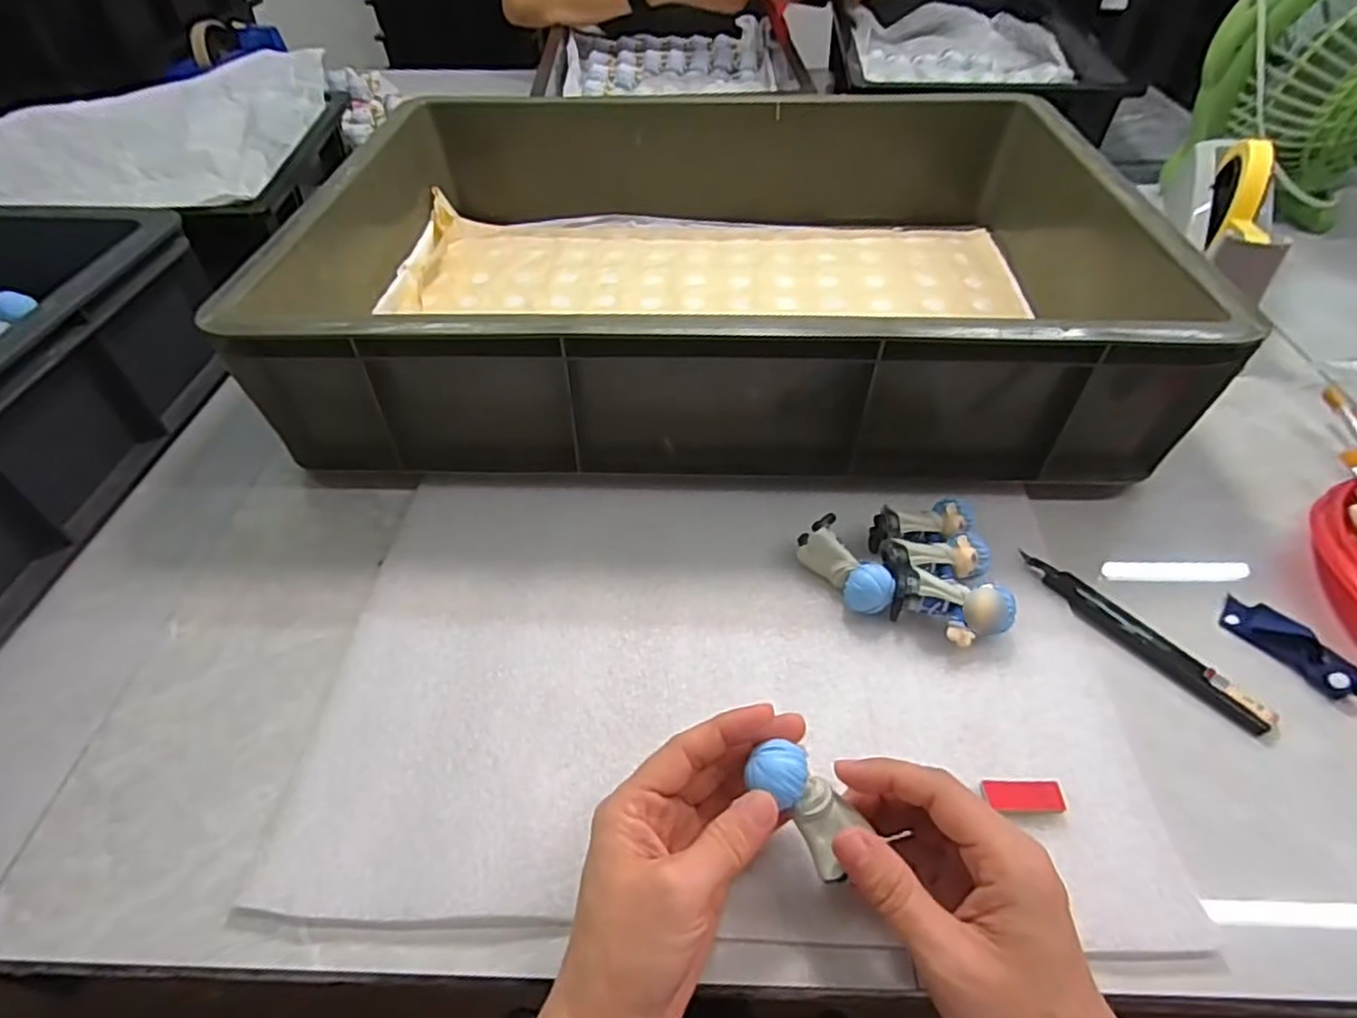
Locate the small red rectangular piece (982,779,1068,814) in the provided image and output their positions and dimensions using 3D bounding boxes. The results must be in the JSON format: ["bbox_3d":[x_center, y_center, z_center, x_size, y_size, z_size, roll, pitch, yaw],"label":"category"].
[{"bbox_3d":[0.161,0.133,0.325,0.036,0.004,0.015,0,46,3],"label":"small red rectangular piece"}]

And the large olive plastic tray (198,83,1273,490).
[{"bbox_3d":[0.031,-0.210,0.573,0.582,0.128,0.430,1,46,3],"label":"large olive plastic tray"}]

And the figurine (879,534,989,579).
[{"bbox_3d":[0.147,0.031,0.404,0.060,0.031,0.026,-8,46,-5],"label":"figurine"}]

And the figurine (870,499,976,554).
[{"bbox_3d":[0.147,0.011,0.422,0.058,0.024,0.025,-4,46,-2],"label":"figurine"}]

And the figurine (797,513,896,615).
[{"bbox_3d":[0.097,0.035,0.405,0.028,0.024,0.064,-25,50,-20],"label":"figurine"}]

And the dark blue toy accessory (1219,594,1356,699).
[{"bbox_3d":[0.331,0.071,0.377,0.021,0.013,0.068,-25,50,-20],"label":"dark blue toy accessory"}]

